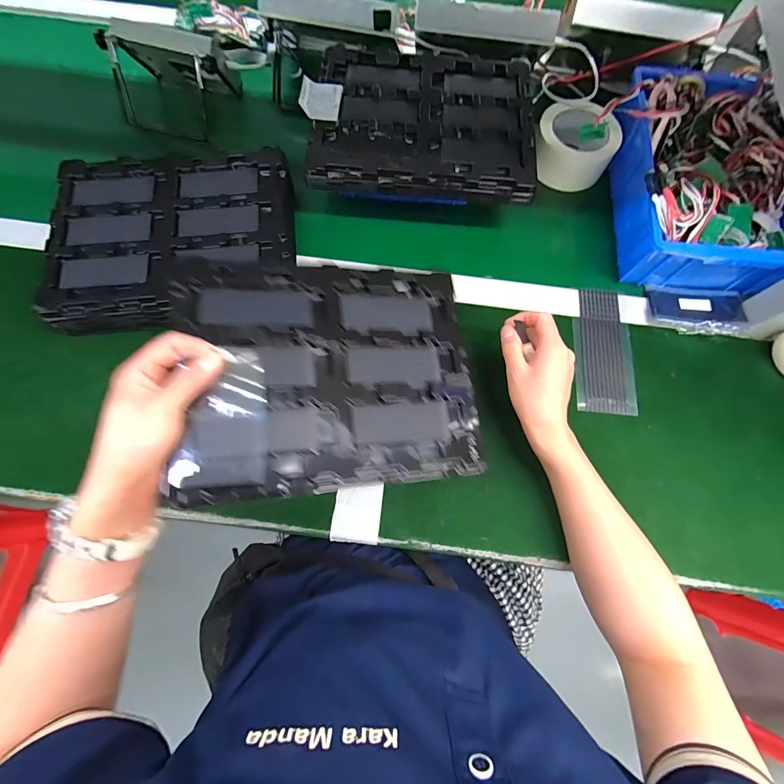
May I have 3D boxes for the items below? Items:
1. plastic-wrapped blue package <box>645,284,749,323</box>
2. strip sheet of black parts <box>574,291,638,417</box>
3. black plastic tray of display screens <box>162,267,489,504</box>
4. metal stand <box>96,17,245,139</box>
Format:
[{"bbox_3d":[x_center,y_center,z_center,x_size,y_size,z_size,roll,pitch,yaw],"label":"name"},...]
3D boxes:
[{"bbox_3d":[0.387,-0.111,0.479,0.110,0.020,0.059,4,72,-1],"label":"plastic-wrapped blue package"},{"bbox_3d":[0.262,-0.053,0.472,0.069,0.005,0.163,3,73,2],"label":"strip sheet of black parts"},{"bbox_3d":[-0.049,-0.021,0.349,0.264,0.022,0.210,-2,74,-19],"label":"black plastic tray of display screens"},{"bbox_3d":[-0.312,-0.445,0.539,0.156,0.094,0.113,11,73,2],"label":"metal stand"}]

